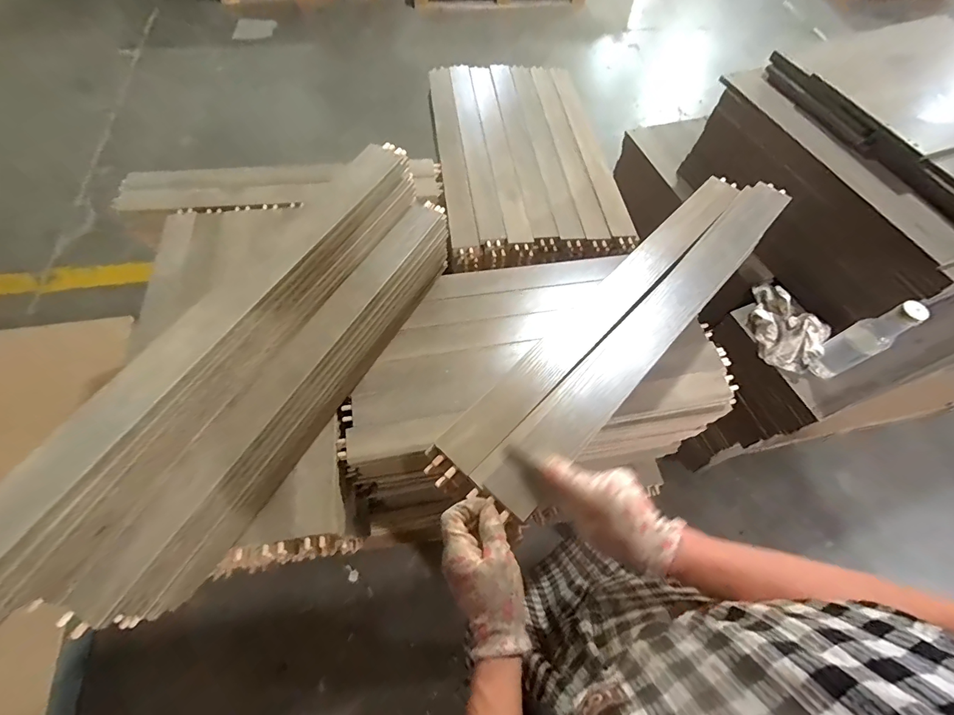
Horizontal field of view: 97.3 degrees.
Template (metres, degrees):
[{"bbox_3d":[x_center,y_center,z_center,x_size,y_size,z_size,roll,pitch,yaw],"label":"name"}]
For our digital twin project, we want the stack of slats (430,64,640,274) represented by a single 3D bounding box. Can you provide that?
[{"bbox_3d":[0.106,-0.487,1.008,0.392,0.073,0.626,-5,62,-6],"label":"stack of slats"}]

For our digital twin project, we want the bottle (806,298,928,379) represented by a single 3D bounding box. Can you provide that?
[{"bbox_3d":[0.736,-0.033,0.798,0.072,0.202,0.066,-23,66,-15],"label":"bottle"}]

